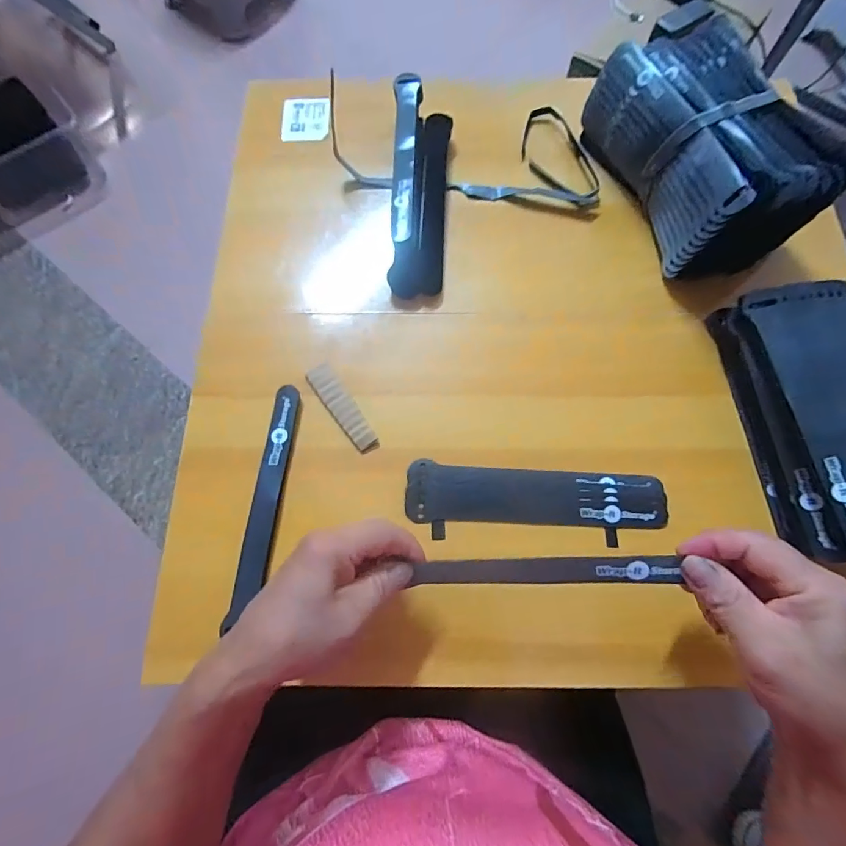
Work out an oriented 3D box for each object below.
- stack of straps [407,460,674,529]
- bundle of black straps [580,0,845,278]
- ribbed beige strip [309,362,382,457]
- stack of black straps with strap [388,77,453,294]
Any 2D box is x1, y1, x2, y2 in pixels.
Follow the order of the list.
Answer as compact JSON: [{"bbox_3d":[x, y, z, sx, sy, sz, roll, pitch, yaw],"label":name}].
[{"bbox_3d":[0.087,0.058,0.358,0.197,0.008,0.044,4,72,1],"label":"stack of straps"},{"bbox_3d":[0.252,-0.246,0.404,0.122,0.088,0.244,-18,73,-6],"label":"bundle of black straps"},{"bbox_3d":[-0.066,-0.012,0.382,0.022,0.006,0.085,-34,75,-11],"label":"ribbed beige strip"},{"bbox_3d":[-0.002,-0.228,0.438,0.052,0.041,0.222,1,72,0],"label":"stack of black straps with strap"}]

